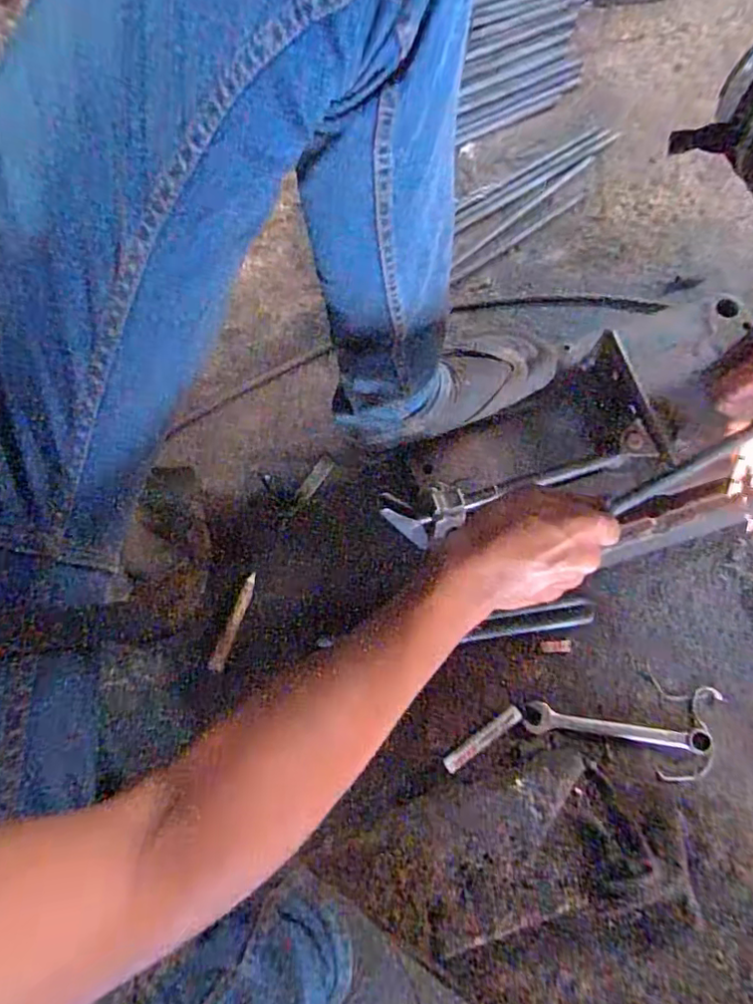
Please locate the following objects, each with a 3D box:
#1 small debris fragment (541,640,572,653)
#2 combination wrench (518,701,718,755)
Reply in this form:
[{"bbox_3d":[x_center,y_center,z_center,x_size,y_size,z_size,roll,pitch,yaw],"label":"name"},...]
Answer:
[{"bbox_3d":[0.204,0.164,0.657,0.034,0.004,0.014,-4,74,2],"label":"small debris fragment"},{"bbox_3d":[0.260,0.248,0.627,0.197,0.004,0.029,8,75,5],"label":"combination wrench"}]

